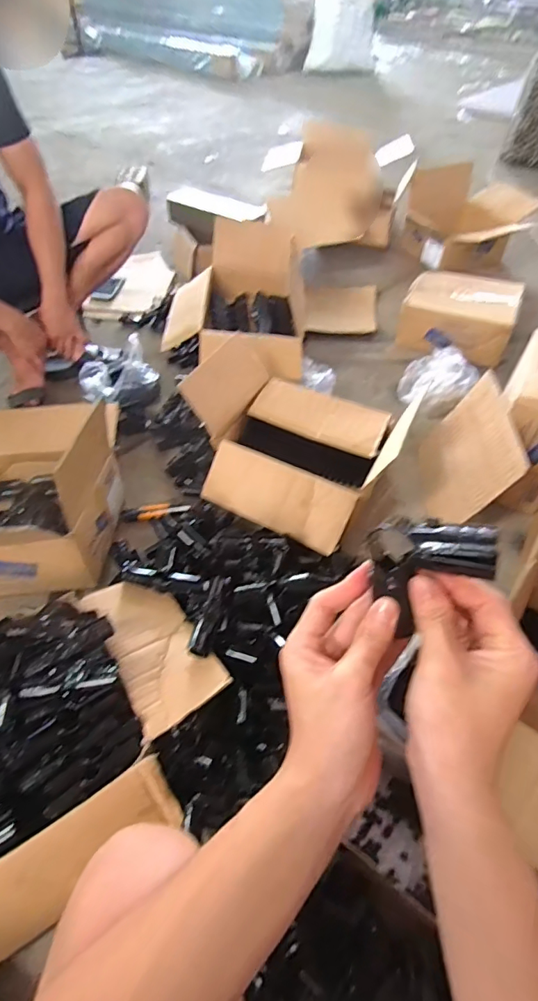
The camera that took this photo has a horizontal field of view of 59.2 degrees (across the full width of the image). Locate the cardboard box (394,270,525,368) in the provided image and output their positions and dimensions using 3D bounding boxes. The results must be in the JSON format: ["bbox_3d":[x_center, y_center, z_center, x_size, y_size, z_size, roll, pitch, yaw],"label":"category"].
[{"bbox_3d":[0.594,-0.587,1.498,0.329,0.131,0.320,17,52,14],"label":"cardboard box"}]

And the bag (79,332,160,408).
[{"bbox_3d":[-0.401,-0.337,1.260,0.198,0.113,0.149,-14,51,-12],"label":"bag"}]

